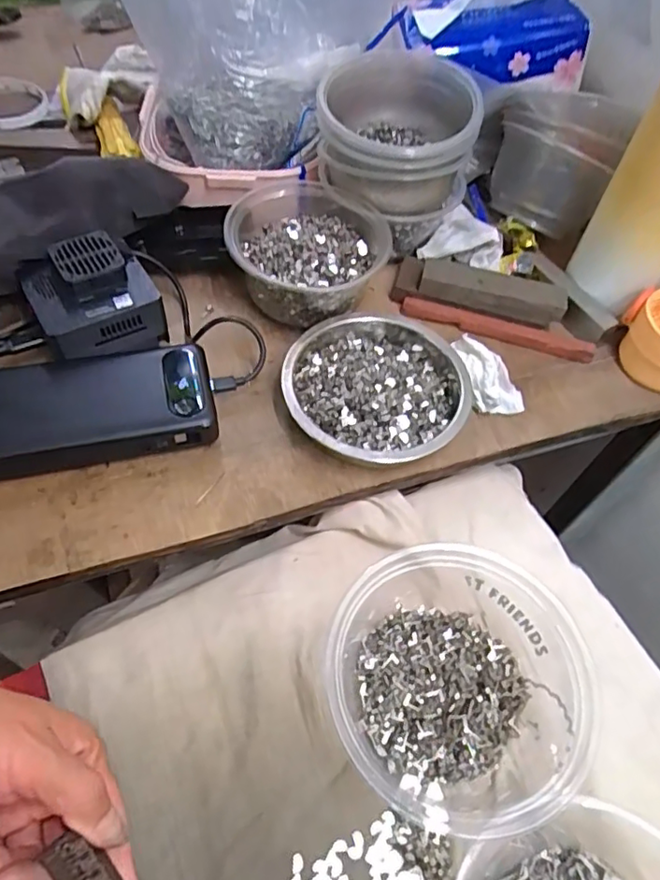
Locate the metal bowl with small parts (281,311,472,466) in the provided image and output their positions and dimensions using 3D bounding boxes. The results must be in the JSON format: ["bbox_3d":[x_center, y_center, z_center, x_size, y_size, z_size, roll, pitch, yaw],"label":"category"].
[{"bbox_3d":[0.032,-0.035,0.402,0.119,0.032,0.122,3,55,-4],"label":"metal bowl with small parts"}]

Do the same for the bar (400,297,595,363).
[{"bbox_3d":[0.130,-0.087,0.458,0.147,0.012,0.014,17,56,6],"label":"bar"}]

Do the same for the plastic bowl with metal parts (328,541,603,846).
[{"bbox_3d":[0.072,0.125,0.322,0.135,0.061,0.141,3,55,-4],"label":"plastic bowl with metal parts"}]

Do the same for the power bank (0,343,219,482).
[{"bbox_3d":[-0.155,-0.019,0.378,0.154,0.027,0.074,-9,57,-12],"label":"power bank"}]

